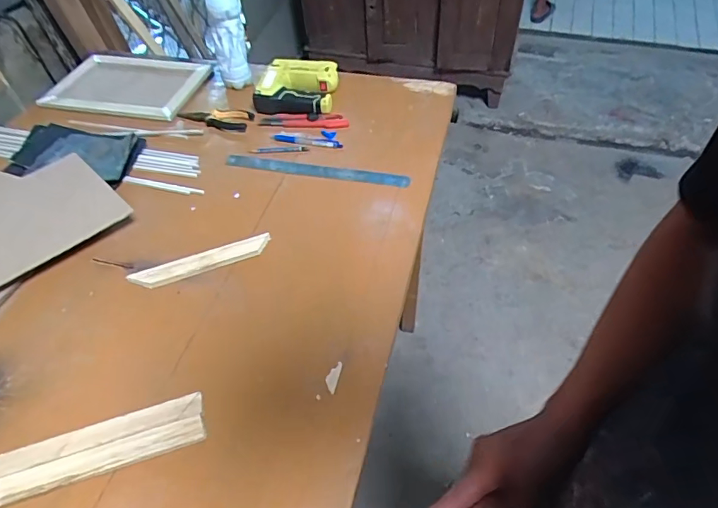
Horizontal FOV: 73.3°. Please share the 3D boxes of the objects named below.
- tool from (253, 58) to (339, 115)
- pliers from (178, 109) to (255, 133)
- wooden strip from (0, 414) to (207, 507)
[{"bbox_3d":[-0.126,-0.334,0.965,0.158,0.046,0.144,5,50,7],"label":"tool"},{"bbox_3d":[-0.283,-0.264,0.935,0.148,0.013,0.052,5,50,8],"label":"pliers"},{"bbox_3d":[-0.271,0.218,0.514,0.206,0.012,0.032,-16,51,-10],"label":"wooden strip"}]

